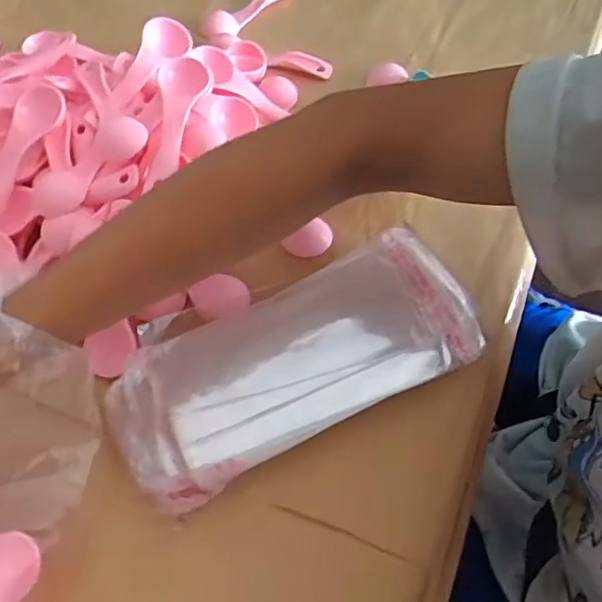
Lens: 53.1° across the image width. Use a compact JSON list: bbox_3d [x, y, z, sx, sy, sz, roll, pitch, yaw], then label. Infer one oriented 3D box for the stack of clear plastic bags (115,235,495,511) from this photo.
[{"bbox_3d":[-0.003,0.035,0.366,0.222,0.018,0.097,-25,62,-13],"label":"stack of clear plastic bags"}]

